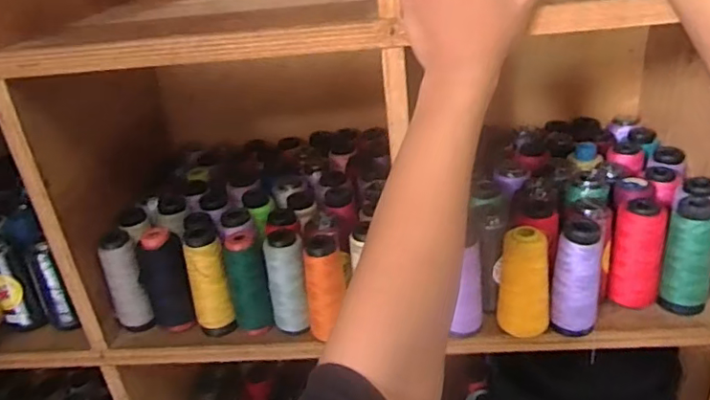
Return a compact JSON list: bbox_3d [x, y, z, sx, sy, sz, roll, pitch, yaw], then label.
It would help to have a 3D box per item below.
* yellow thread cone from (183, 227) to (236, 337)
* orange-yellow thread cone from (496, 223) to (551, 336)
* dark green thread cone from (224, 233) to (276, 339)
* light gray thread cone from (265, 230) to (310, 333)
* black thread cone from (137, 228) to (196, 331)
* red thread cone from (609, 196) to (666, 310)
[{"bbox_3d":[-0.157,0.089,0.602,0.043,0.114,0.043,-14,29,-14],"label":"yellow thread cone"},{"bbox_3d":[0.166,0.082,0.547,0.047,0.107,0.040,14,34,33],"label":"orange-yellow thread cone"},{"bbox_3d":[-0.113,0.089,0.589,0.039,0.109,0.032,-14,29,-14],"label":"dark green thread cone"},{"bbox_3d":[-0.071,0.087,0.578,0.038,0.110,0.031,-12,29,-10],"label":"light gray thread cone"},{"bbox_3d":[-0.203,0.090,0.602,0.047,0.109,0.043,-20,31,-23],"label":"black thread cone"},{"bbox_3d":[0.291,0.056,0.574,0.048,0.107,0.039,11,33,29],"label":"red thread cone"}]

